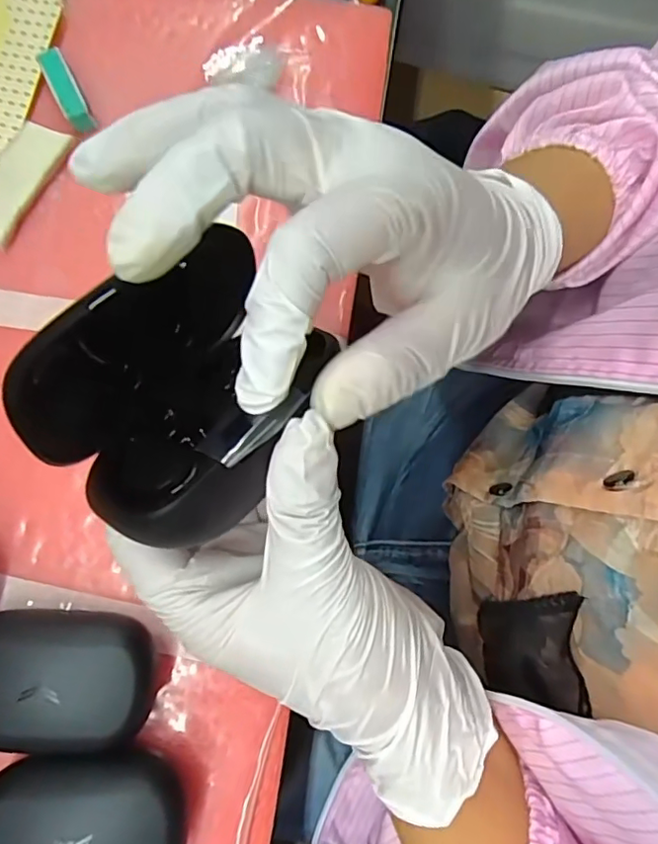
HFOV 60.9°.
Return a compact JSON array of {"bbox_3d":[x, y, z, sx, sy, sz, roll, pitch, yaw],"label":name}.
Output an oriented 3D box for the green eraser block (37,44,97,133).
[{"bbox_3d":[-0.142,-0.179,0.301,0.013,0.009,0.044,-28,93,-6],"label":"green eraser block"}]

